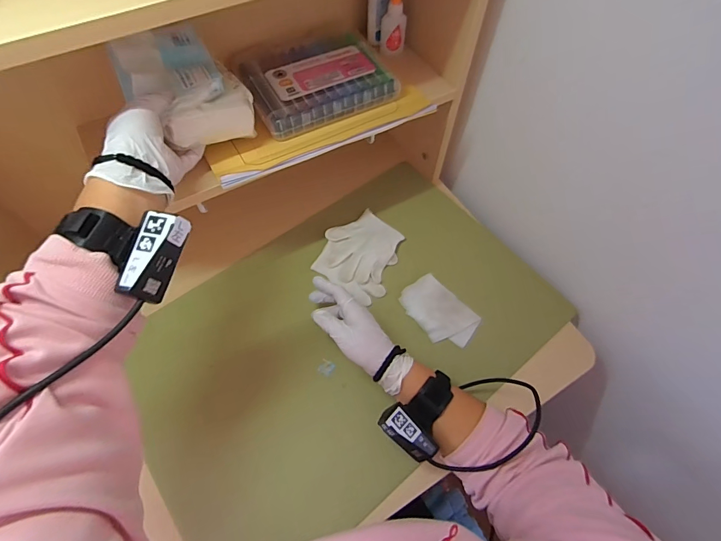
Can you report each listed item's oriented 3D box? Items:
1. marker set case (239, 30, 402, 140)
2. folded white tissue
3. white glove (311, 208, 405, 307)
[{"bbox_3d":[-0.050,-0.263,0.512,0.208,0.041,0.147,-25,59,-16],"label":"marker set case"},{"bbox_3d":[0.118,0.062,0.562,0.070,0.009,0.114,-44,77,-9],"label":"folded white tissue"},{"bbox_3d":[-0.003,-0.028,0.609,0.116,0.025,0.150,17,57,12],"label":"white glove"}]

